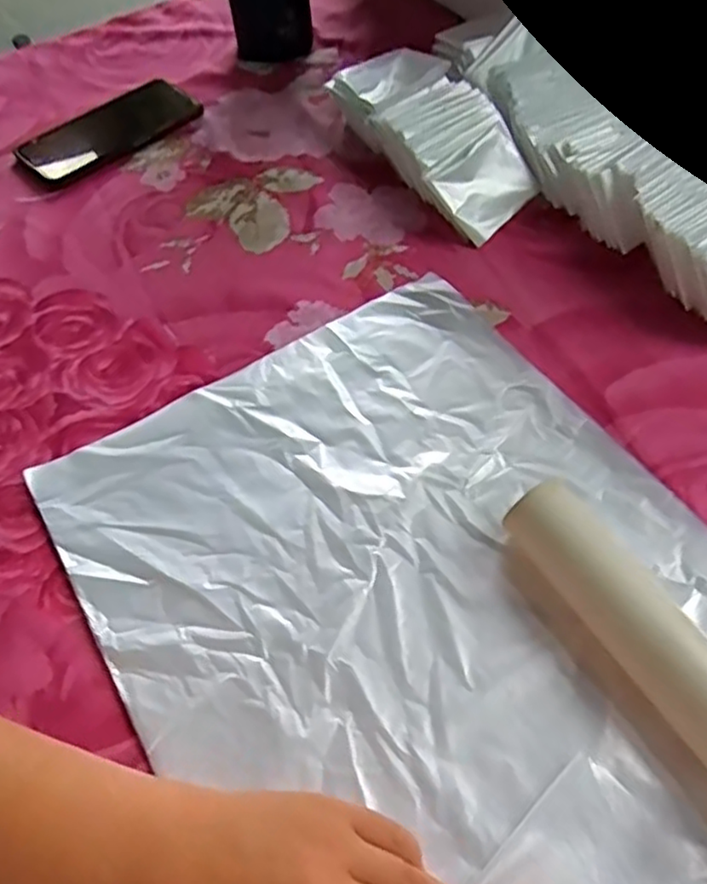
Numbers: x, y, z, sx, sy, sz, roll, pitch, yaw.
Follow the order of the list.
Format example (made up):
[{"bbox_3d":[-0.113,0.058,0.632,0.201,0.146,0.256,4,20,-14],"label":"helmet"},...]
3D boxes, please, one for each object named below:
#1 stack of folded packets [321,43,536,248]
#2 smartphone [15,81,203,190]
[{"bbox_3d":[0.066,-0.249,0.534,0.091,0.046,0.204,-28,59,-13],"label":"stack of folded packets"},{"bbox_3d":[-0.220,-0.281,0.593,0.155,0.010,0.077,-41,63,-20],"label":"smartphone"}]

